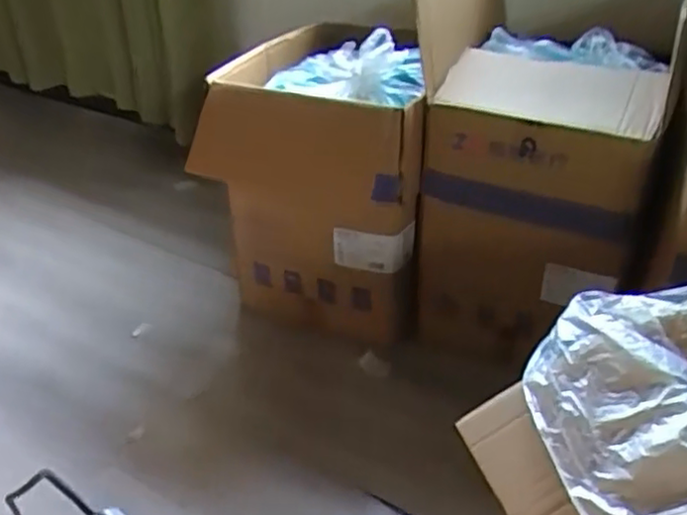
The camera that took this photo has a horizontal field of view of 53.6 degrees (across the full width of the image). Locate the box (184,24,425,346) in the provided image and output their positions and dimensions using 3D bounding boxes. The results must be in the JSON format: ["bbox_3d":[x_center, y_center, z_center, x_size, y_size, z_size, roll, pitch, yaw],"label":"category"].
[{"bbox_3d":[-0.040,-0.221,1.663,0.459,0.546,0.623,4,33,7],"label":"box"}]

